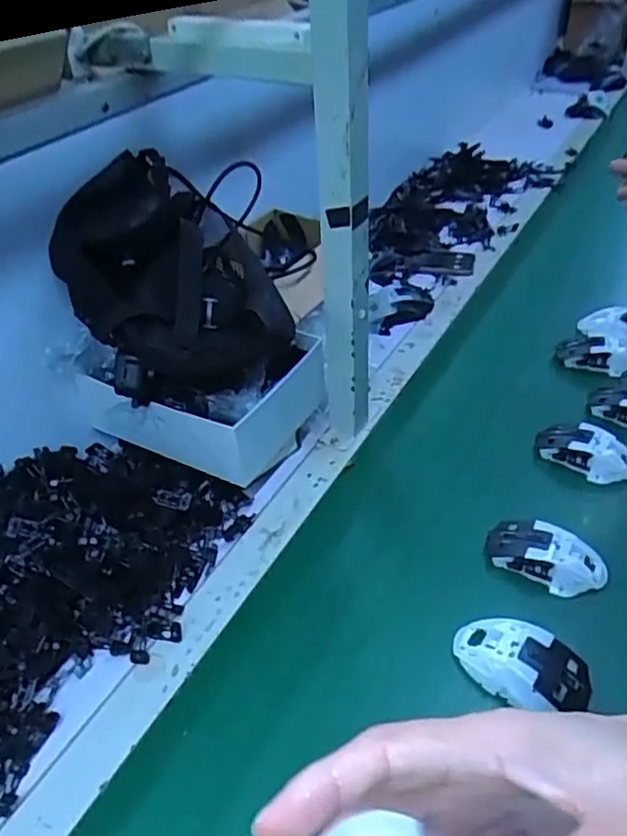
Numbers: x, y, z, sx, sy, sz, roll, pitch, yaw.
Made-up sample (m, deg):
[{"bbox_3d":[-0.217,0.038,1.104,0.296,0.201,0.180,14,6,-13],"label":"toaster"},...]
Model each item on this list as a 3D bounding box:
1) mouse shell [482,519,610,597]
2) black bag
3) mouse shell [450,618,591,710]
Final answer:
[{"bbox_3d":[0.232,0.137,0.654,0.117,0.036,0.066,16,44,23],"label":"mouse shell"},{"bbox_3d":[-0.155,-0.144,0.706,0.198,0.198,0.185,-27,44,-25],"label":"black bag"},{"bbox_3d":[0.180,0.213,0.569,0.113,0.029,0.060,15,44,23],"label":"mouse shell"}]

